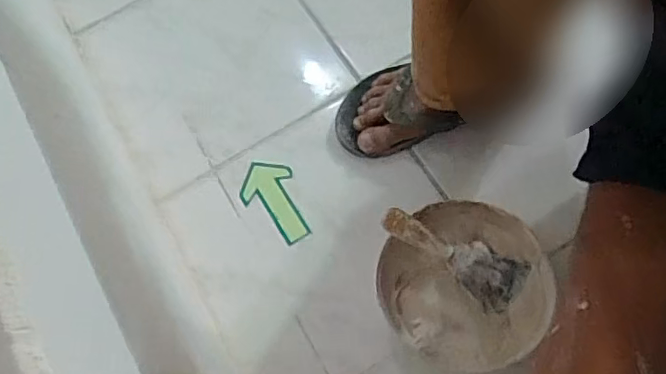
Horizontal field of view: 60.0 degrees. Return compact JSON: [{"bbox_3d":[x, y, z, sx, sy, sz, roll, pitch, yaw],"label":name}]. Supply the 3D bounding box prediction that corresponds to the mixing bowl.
[{"bbox_3d":[0.139,0.103,0.609,0.167,0.061,0.166,-2,67,6],"label":"mixing bowl"}]

